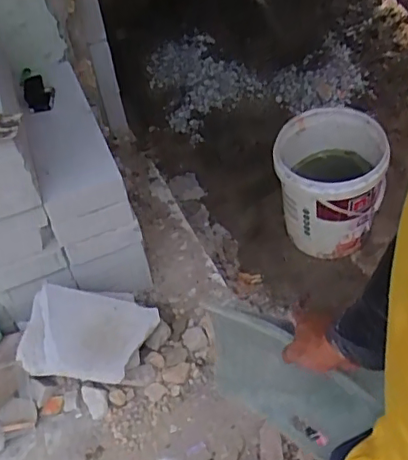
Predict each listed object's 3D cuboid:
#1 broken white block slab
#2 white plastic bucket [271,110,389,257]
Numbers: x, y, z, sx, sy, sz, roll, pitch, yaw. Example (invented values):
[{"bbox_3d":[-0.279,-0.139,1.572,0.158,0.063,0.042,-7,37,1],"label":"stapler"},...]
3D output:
[{"bbox_3d":[-0.287,0.268,1.463,0.302,0.078,0.214,14,85,-25],"label":"broken white block slab"},{"bbox_3d":[0.385,-0.143,1.814,0.308,0.361,0.341,4,48,9],"label":"white plastic bucket"}]

